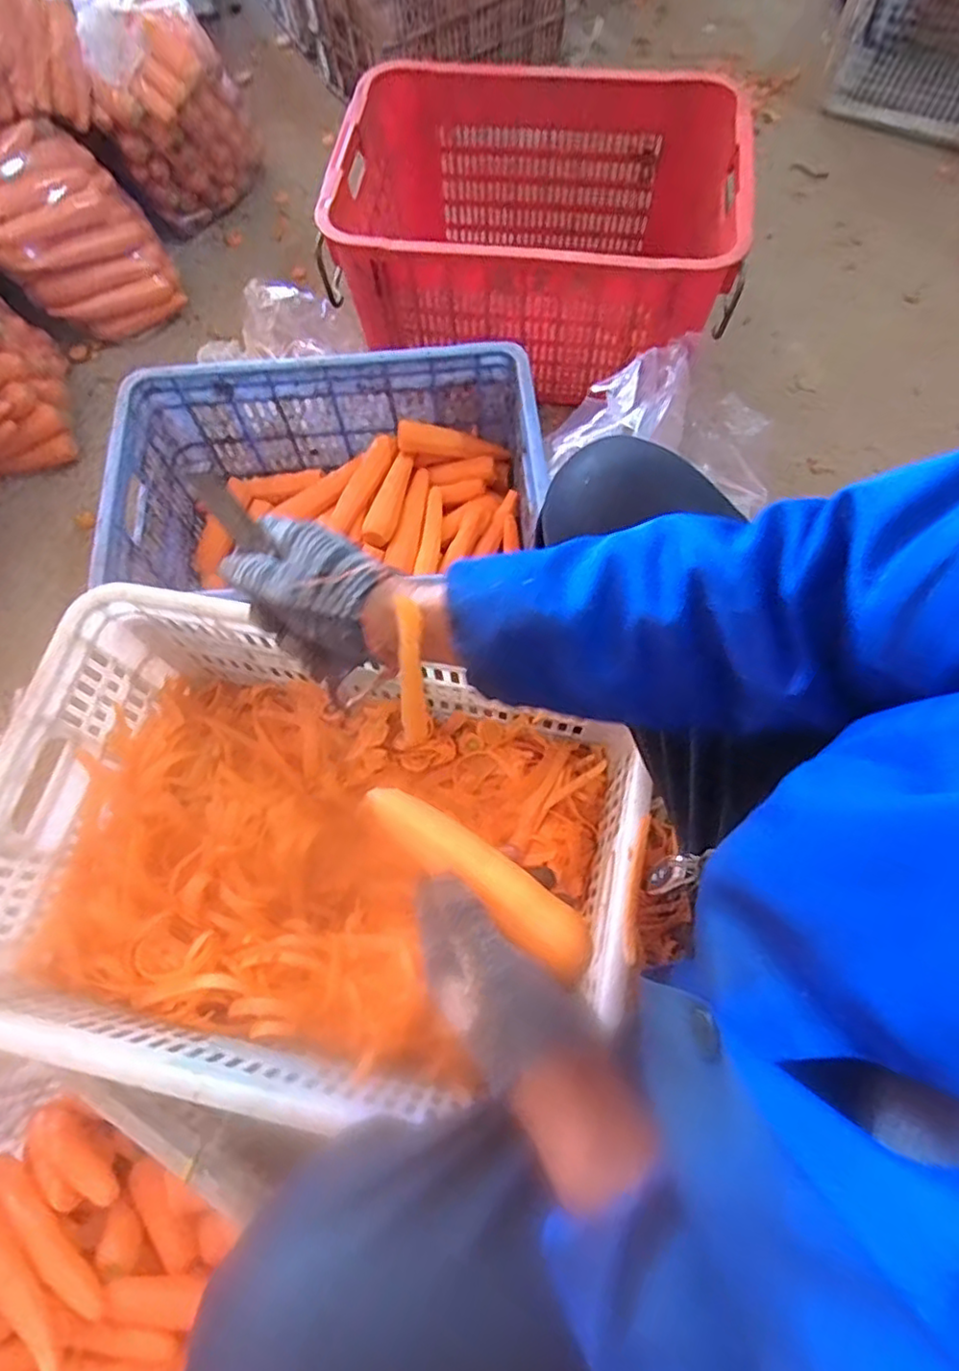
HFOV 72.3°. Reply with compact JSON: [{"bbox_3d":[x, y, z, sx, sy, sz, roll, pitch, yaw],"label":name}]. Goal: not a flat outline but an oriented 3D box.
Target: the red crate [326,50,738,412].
[{"bbox_3d":[0.093,-0.733,1.073,0.595,0.268,0.474,8,69,5],"label":"red crate"}]

